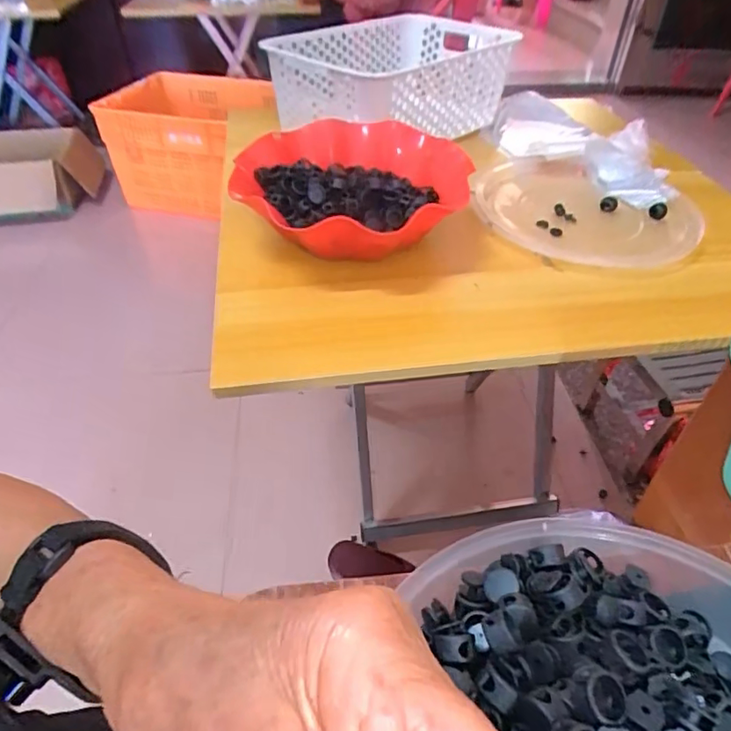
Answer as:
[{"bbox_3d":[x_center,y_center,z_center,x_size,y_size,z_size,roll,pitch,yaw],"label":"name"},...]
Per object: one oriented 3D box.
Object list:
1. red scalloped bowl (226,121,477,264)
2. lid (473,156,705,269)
[{"bbox_3d":[-0.010,-0.172,0.540,0.222,0.072,0.238,33,52,29],"label":"red scalloped bowl"},{"bbox_3d":[0.245,-0.178,0.605,0.243,0.020,0.215,11,45,11],"label":"lid"}]

